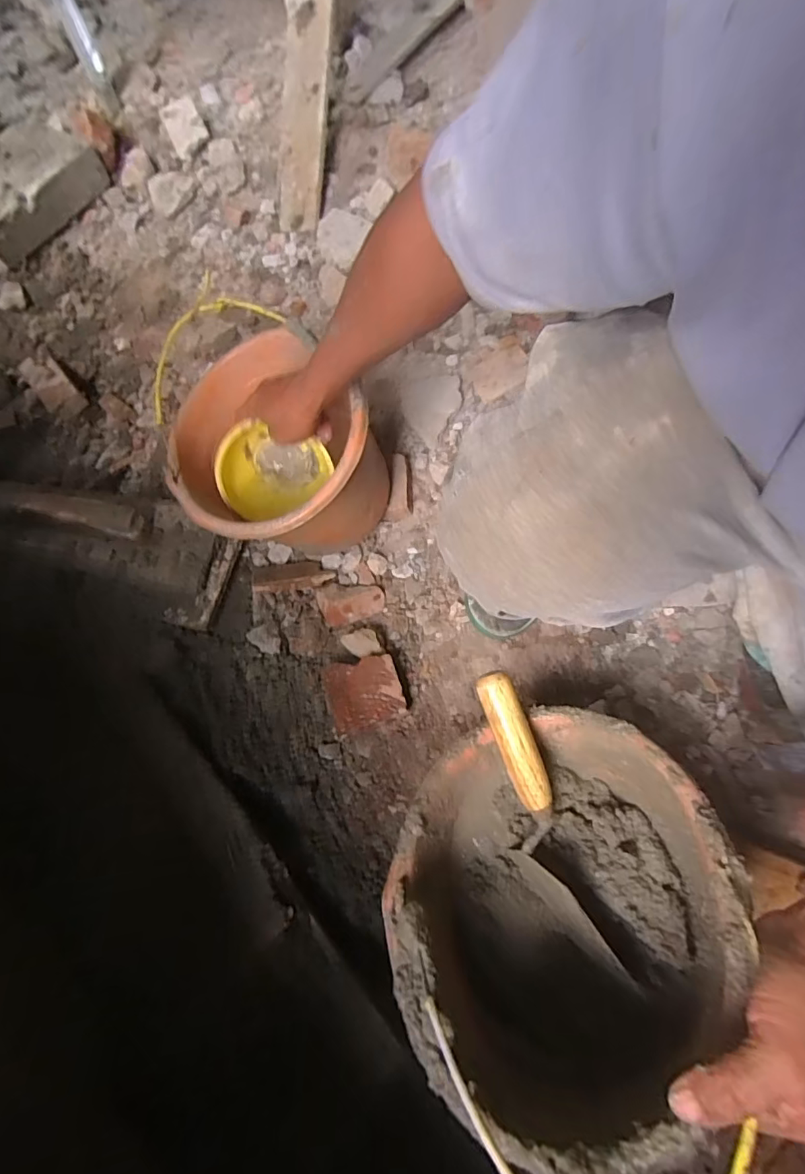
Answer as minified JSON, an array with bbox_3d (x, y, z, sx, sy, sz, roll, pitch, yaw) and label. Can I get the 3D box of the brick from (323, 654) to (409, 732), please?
[{"bbox_3d":[-0.047,0.131,0.642,0.090,0.034,0.081,-17,72,-1],"label":"brick"}]

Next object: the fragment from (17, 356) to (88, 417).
[{"bbox_3d":[-0.597,-0.343,0.871,0.058,0.034,0.140,-41,74,-8],"label":"fragment"}]

